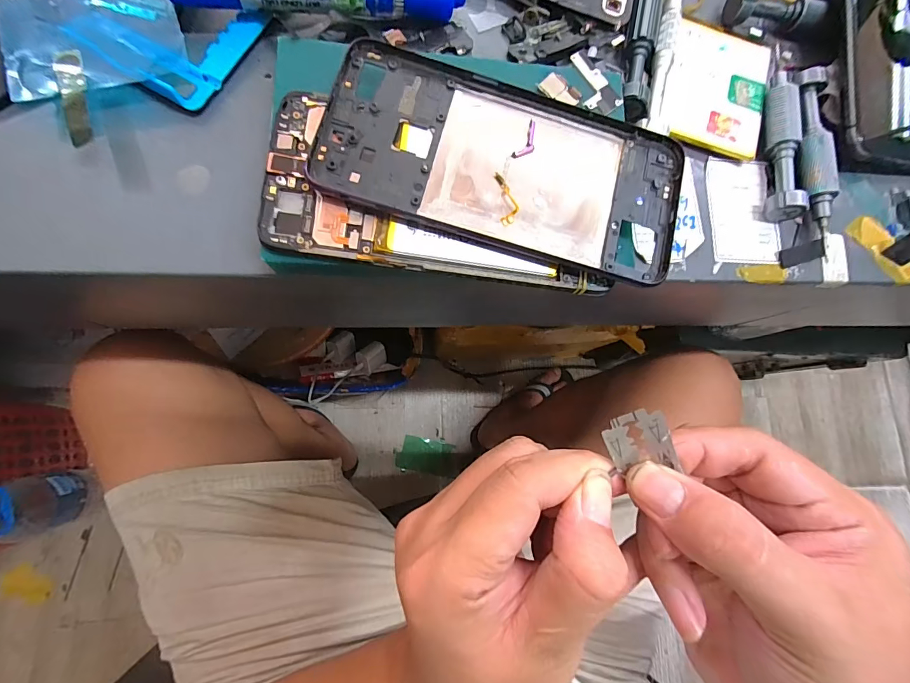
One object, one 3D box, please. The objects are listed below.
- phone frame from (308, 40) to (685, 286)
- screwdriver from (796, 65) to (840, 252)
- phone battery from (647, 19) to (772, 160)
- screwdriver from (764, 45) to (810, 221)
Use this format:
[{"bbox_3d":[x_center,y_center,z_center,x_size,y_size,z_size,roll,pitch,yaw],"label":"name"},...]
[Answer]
[{"bbox_3d":[0.022,-0.076,0.173,0.154,0.004,0.073,15,79,-5],"label":"phone frame"},{"bbox_3d":[0.196,-0.101,0.216,0.012,0.013,0.098,1,80,-7],"label":"screwdriver"},{"bbox_3d":[0.143,-0.140,0.219,0.061,0.008,0.087,19,78,-6],"label":"phone battery"},{"bbox_3d":[0.179,-0.116,0.216,0.014,0.015,0.102,10,80,-5],"label":"screwdriver"}]

